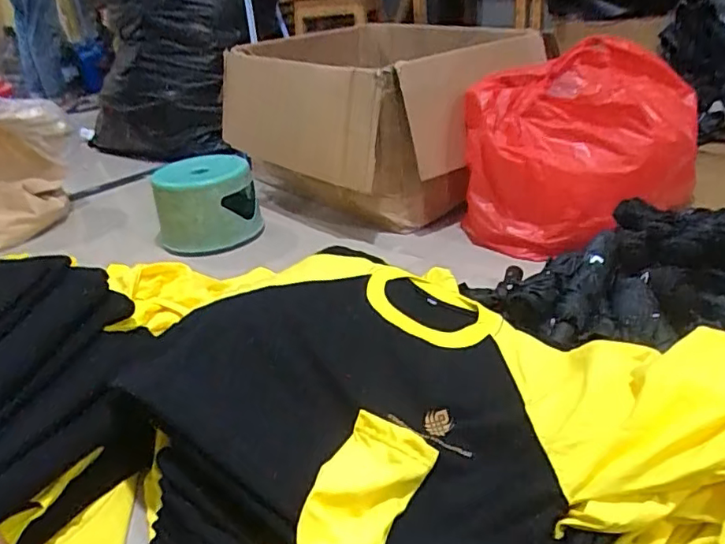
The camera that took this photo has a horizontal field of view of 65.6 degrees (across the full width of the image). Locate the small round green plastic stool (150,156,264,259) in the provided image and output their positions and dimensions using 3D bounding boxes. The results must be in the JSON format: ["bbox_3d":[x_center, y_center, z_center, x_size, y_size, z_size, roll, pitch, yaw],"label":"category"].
[{"bbox_3d":[-0.388,-0.167,1.407,0.244,0.198,0.257,-12,28,-10],"label":"small round green plastic stool"}]

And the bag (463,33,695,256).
[{"bbox_3d":[0.466,-0.257,1.226,0.429,0.356,0.353,14,34,33],"label":"bag"}]

